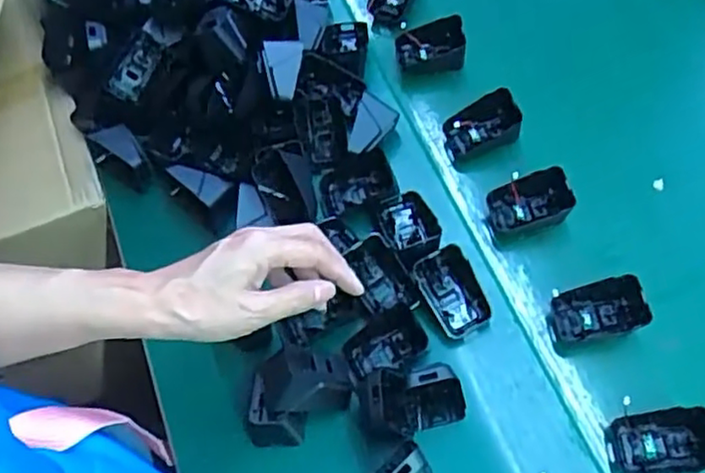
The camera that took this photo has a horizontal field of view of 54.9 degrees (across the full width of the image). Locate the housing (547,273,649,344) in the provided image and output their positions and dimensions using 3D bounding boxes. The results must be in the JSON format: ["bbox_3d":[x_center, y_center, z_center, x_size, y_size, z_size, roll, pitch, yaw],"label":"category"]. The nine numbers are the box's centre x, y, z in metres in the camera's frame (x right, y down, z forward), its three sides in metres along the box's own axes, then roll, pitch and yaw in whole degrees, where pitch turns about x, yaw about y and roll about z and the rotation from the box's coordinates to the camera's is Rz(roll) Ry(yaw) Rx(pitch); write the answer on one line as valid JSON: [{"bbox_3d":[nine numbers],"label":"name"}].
[{"bbox_3d":[0.195,0.062,0.541,0.065,0.038,0.045,-10,65,-2],"label":"housing"}]

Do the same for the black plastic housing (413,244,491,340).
[{"bbox_3d":[0.080,0.047,0.556,0.044,0.032,0.068,-28,81,-10],"label":"black plastic housing"}]

